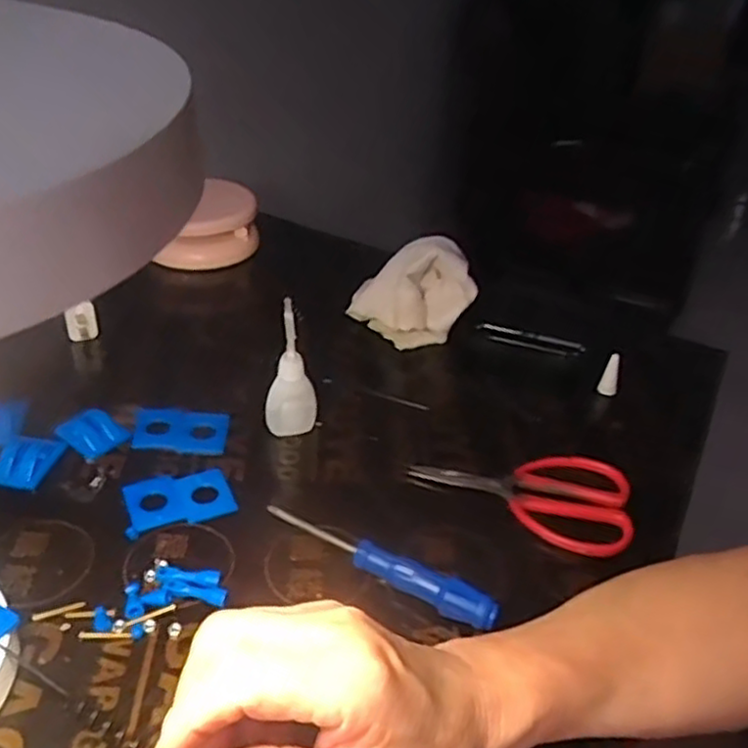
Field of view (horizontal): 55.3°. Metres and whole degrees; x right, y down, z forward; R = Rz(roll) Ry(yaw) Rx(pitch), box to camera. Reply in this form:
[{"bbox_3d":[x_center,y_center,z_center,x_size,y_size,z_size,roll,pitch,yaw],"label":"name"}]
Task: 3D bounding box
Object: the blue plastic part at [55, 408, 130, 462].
[{"bbox_3d":[-0.198,0.040,0.503,0.044,0.012,0.032,29,42,29],"label":"blue plastic part"}]

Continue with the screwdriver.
[{"bbox_3d":[0.001,0.111,0.418,0.149,0.021,0.014,22,39,22],"label":"screwdriver"}]

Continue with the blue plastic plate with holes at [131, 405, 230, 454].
[{"bbox_3d":[-0.140,0.040,0.521,0.068,0.006,0.044,4,41,-1],"label":"blue plastic plate with holes"}]

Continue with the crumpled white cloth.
[{"bbox_3d":[0.033,-0.073,0.623,0.109,0.088,0.055,13,36,11],"label":"crumpled white cloth"}]

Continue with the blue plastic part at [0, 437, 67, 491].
[{"bbox_3d":[-0.231,0.056,0.475,0.038,0.004,0.045,9,36,5],"label":"blue plastic part"}]

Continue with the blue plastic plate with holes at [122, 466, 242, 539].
[{"bbox_3d":[-0.127,0.079,0.461,0.066,0.004,0.048,-11,39,-21],"label":"blue plastic plate with holes"}]

